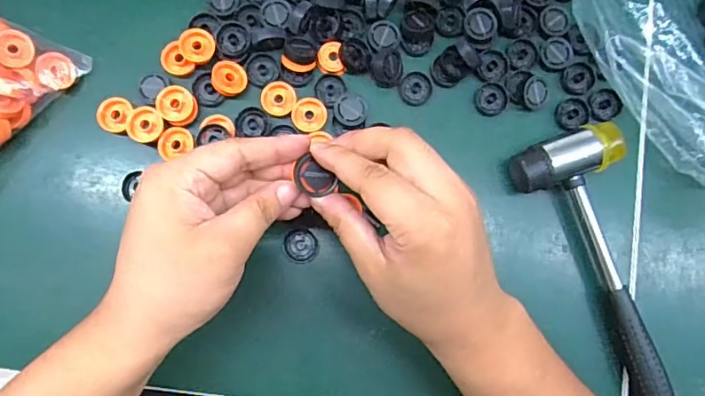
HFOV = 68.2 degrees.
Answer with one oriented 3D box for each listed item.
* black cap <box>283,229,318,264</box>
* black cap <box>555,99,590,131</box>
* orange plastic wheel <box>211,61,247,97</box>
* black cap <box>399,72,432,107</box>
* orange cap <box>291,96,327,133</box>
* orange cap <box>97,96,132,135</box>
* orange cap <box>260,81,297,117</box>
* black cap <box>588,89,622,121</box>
[{"bbox_3d":[-0.038,0.036,0.386,0.024,0.004,0.025,0,82,-2],"label":"black cap"},{"bbox_3d":[0.173,-0.066,0.411,0.025,0.008,0.024,0,82,-2],"label":"black cap"},{"bbox_3d":[-0.093,-0.090,0.391,0.026,0.004,0.025,-6,104,-23],"label":"orange plastic wheel"},{"bbox_3d":[0.050,-0.086,0.410,0.024,0.012,0.026,0,82,-2],"label":"black cap"},{"bbox_3d":[-0.033,-0.063,0.393,0.026,0.004,0.026,3,82,-2],"label":"orange cap"},{"bbox_3d":[-0.178,-0.062,0.387,0.023,0.006,0.026,20,82,0],"label":"orange cap"},{"bbox_3d":[-0.056,-0.075,0.394,0.025,0.004,0.027,0,82,-2],"label":"orange cap"},{"bbox_3d":[0.199,-0.073,0.409,0.023,0.010,0.022,0,82,-2],"label":"black cap"}]

